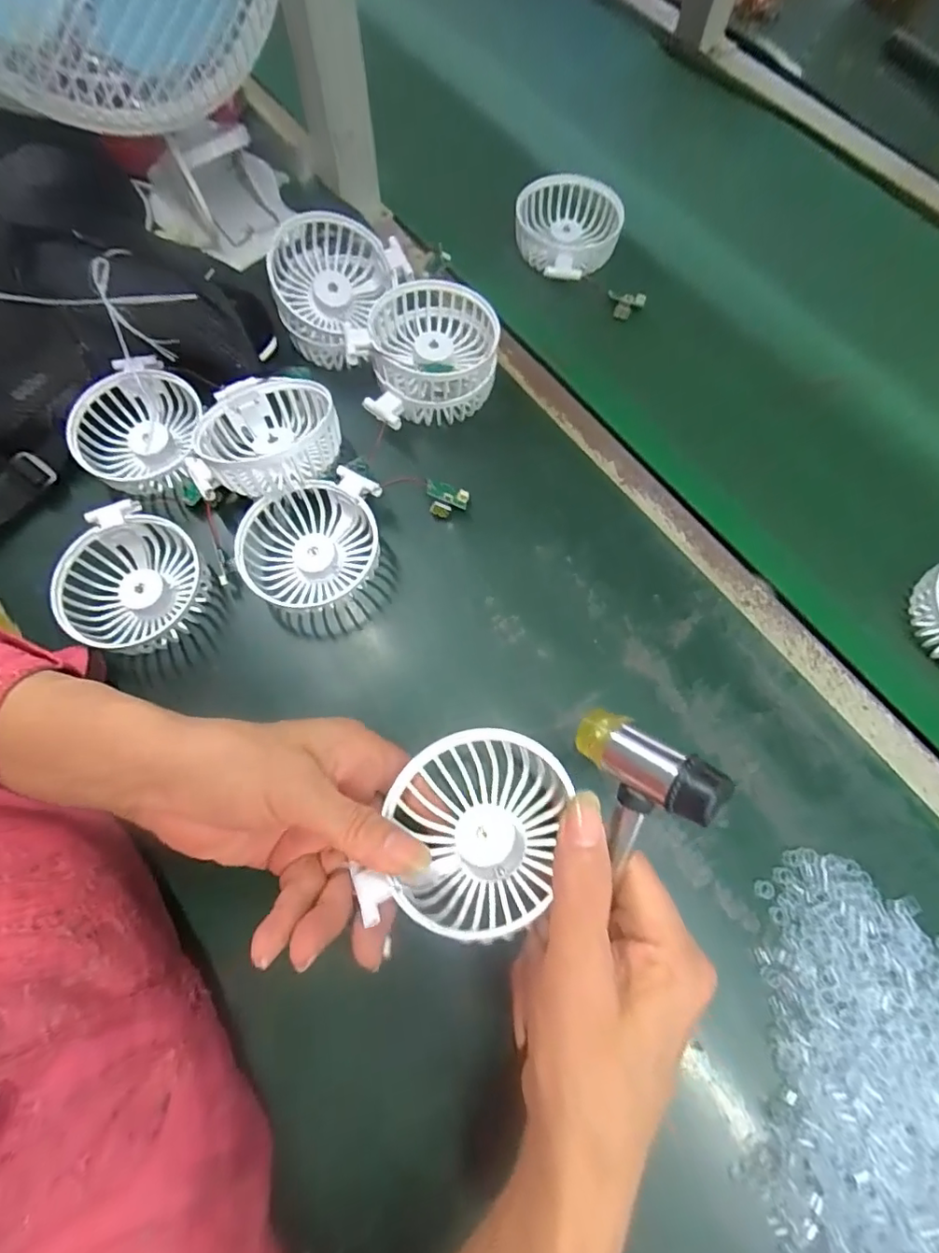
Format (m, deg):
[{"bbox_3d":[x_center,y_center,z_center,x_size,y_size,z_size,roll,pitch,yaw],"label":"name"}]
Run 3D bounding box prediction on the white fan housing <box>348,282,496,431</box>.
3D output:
[{"bbox_3d":[-0.033,-0.194,0.396,0.101,0.057,0.086,-16,72,-5],"label":"white fan housing"}]

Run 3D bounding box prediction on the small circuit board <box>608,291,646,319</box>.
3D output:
[{"bbox_3d":[0.130,-0.269,0.451,0.030,0.019,0.009,14,40,20],"label":"small circuit board"}]

